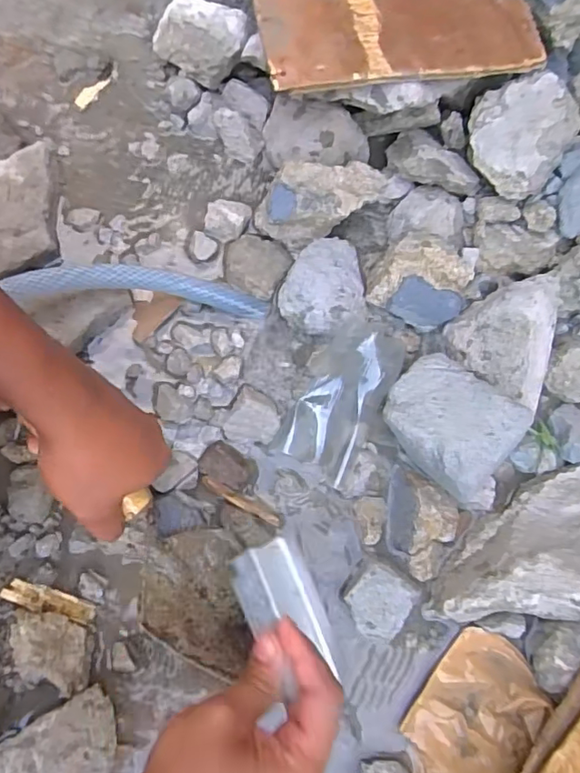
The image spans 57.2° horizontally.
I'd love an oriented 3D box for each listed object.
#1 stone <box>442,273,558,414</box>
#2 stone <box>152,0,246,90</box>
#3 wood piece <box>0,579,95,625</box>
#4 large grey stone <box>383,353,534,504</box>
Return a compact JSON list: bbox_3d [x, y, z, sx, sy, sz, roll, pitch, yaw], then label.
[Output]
[{"bbox_3d":[0.179,-0.041,0.458,0.081,0.047,0.112,11,77,0],"label":"stone"},{"bbox_3d":[-0.084,-0.324,0.500,0.089,0.046,0.066,37,78,6],"label":"stone"},{"bbox_3d":[-0.185,0.164,0.405,0.070,0.007,0.017,17,77,-2],"label":"wood piece"},{"bbox_3d":[0.130,0.031,0.428,0.110,0.060,0.081,42,79,7],"label":"large grey stone"}]

